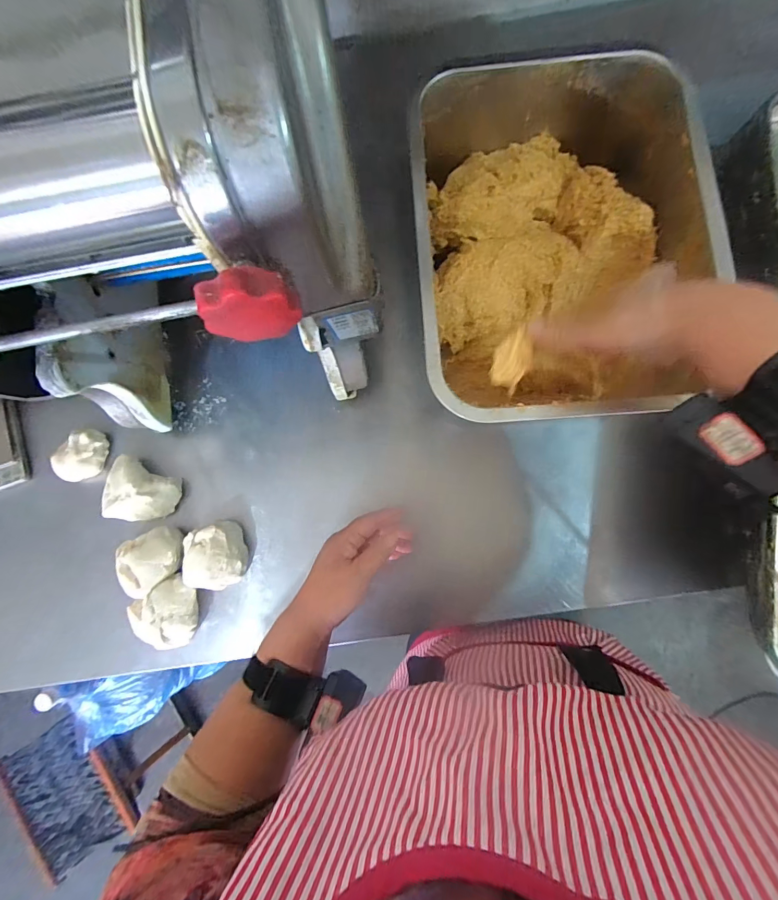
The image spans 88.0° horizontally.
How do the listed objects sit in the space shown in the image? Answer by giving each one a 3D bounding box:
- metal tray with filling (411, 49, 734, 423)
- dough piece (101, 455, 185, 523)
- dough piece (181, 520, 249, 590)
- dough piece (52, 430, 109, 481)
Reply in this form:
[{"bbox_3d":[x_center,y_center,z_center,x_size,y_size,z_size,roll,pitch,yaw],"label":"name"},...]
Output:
[{"bbox_3d":[0.155,-0.196,0.394,0.256,0.094,0.346,-4,82,2],"label":"metal tray with filling"},{"bbox_3d":[-0.300,0.054,0.477,0.087,0.041,0.071,24,83,6],"label":"dough piece"},{"bbox_3d":[-0.198,0.122,0.461,0.066,0.050,0.073,-6,82,2],"label":"dough piece"},{"bbox_3d":[-0.379,0.006,0.496,0.056,0.032,0.056,0,82,2],"label":"dough piece"}]

